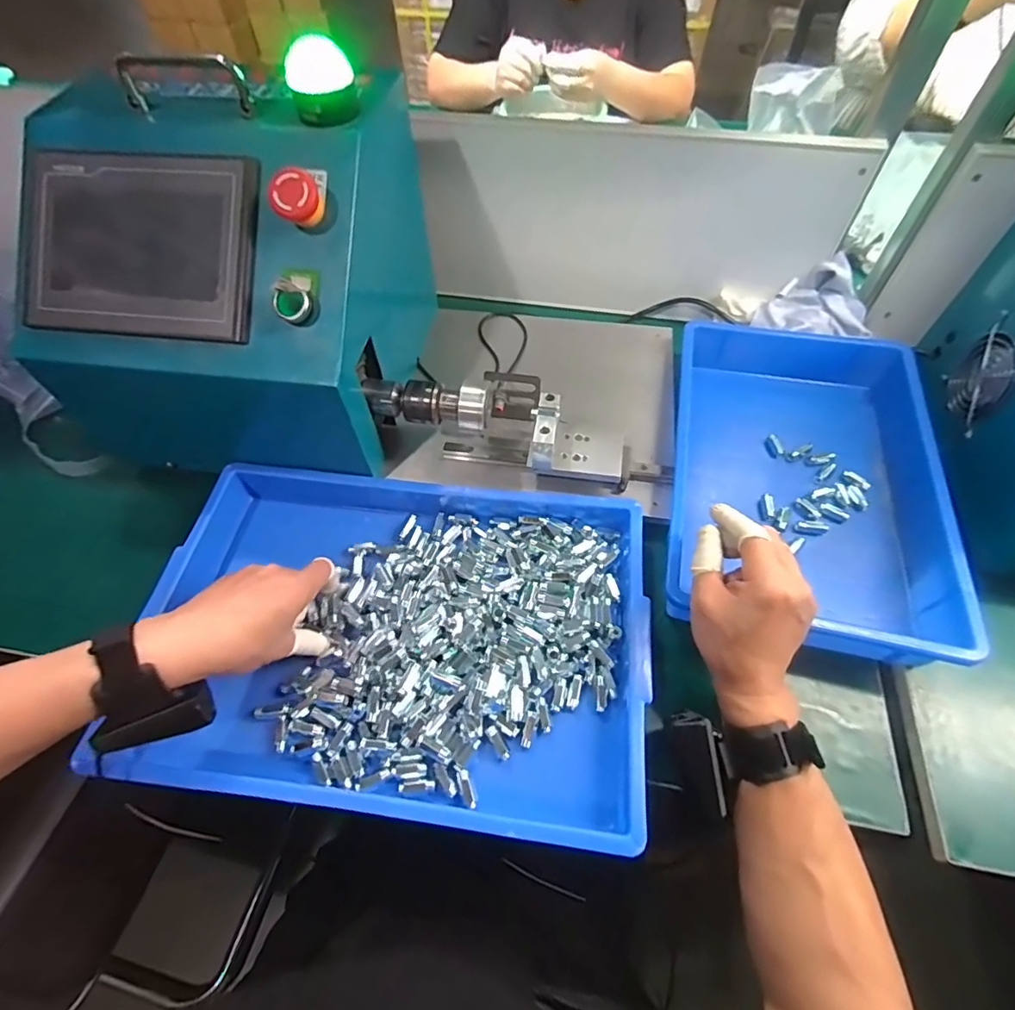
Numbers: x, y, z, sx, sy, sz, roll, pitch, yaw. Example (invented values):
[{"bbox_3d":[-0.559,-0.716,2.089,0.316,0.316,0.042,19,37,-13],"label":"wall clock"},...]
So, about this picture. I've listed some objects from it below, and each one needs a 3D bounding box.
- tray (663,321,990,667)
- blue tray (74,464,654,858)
[{"bbox_3d":[0.292,-0.037,0.542,0.240,0.067,0.368,11,59,8],"label":"tray"},{"bbox_3d":[-0.095,0.111,0.471,0.416,0.052,0.290,5,58,4],"label":"blue tray"}]

